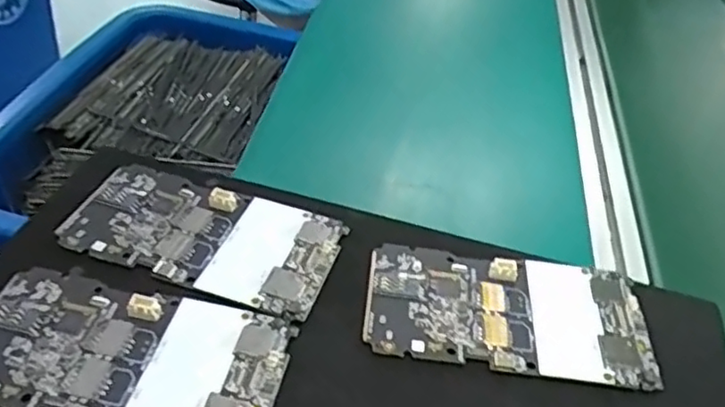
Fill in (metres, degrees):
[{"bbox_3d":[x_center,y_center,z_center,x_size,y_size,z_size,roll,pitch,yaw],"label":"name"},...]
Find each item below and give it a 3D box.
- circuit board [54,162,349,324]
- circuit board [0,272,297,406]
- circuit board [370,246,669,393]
[{"bbox_3d":[-0.077,0.014,0.316,0.126,0.005,0.065,17,44,11],"label":"circuit board"},{"bbox_3d":[-0.097,0.062,0.261,0.128,0.004,0.064,10,43,3],"label":"circuit board"},{"bbox_3d":[0.068,0.050,0.300,0.129,0.004,0.065,7,43,0],"label":"circuit board"}]

